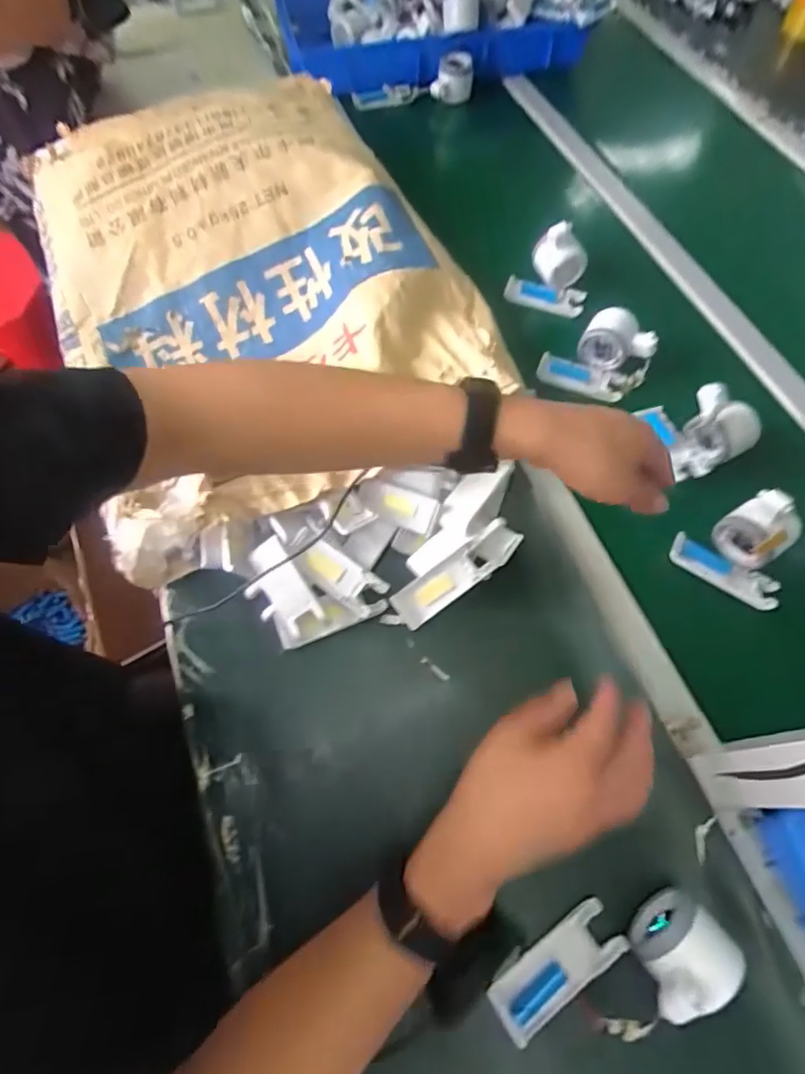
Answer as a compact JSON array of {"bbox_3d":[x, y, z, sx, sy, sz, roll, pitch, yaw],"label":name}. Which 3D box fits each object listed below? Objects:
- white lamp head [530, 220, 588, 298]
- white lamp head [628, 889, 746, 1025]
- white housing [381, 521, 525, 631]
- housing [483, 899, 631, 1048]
[{"bbox_3d":[0.215,-0.380,0.733,0.071,0.071,0.038,21,65,10],"label":"white lamp head"},{"bbox_3d":[0.196,0.298,0.381,0.070,0.066,0.056,-34,68,-16],"label":"white lamp head"},{"bbox_3d":[0.050,0.041,0.538,0.154,0.022,0.040,-37,80,0],"label":"white housing"},{"bbox_3d":[0.115,0.321,0.403,0.106,0.012,0.044,-33,68,-16],"label":"housing"}]

